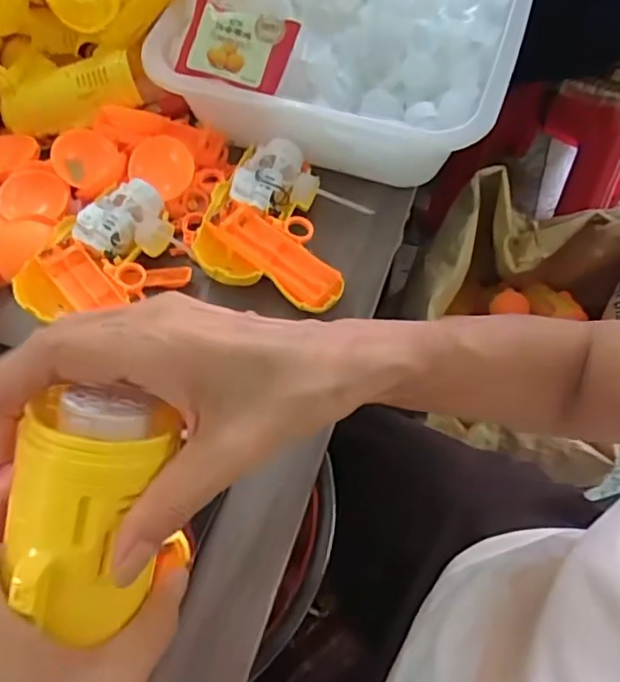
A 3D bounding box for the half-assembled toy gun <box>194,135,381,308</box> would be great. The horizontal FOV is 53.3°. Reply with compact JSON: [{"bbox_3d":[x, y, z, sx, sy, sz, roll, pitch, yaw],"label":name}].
[{"bbox_3d":[-0.021,-0.096,0.498,0.117,0.037,0.131,17,60,9],"label":"half-assembled toy gun"}]

